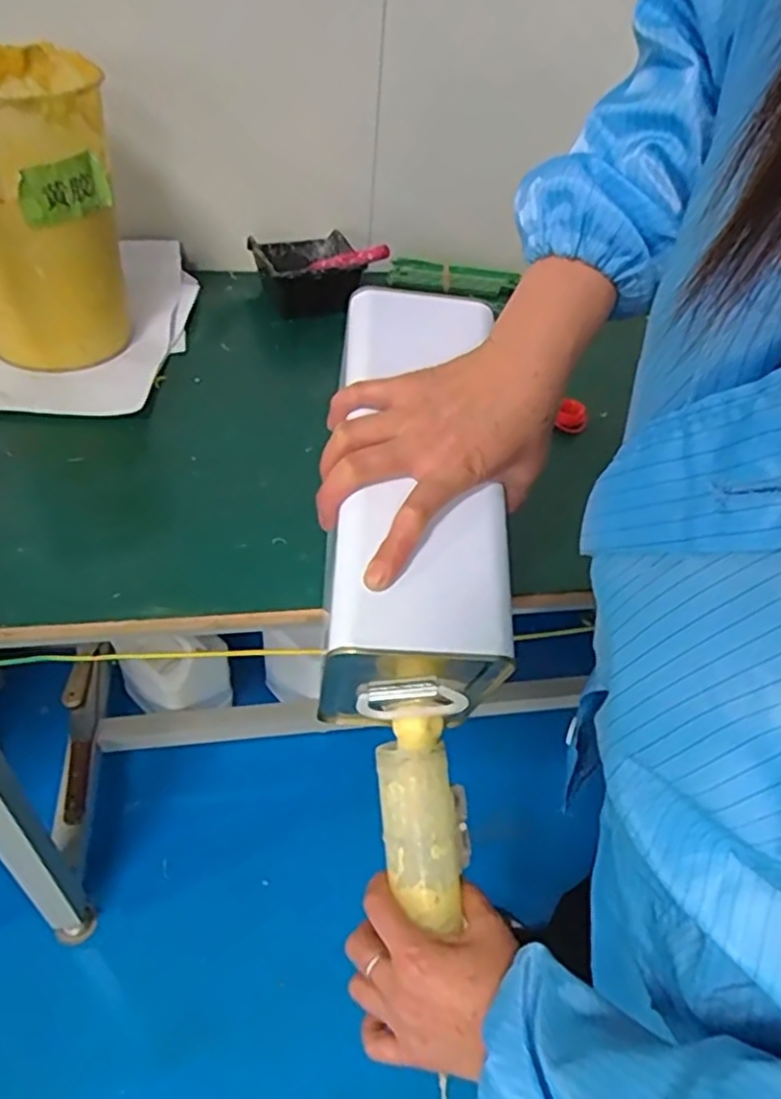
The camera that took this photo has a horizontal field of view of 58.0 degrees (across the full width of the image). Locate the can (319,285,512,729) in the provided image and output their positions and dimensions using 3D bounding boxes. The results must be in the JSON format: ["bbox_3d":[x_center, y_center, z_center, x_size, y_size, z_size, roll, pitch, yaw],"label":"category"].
[{"bbox_3d":[0.008,-0.031,0.470,0.105,0.117,0.279,0,67,-7],"label":"can"}]

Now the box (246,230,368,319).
[{"bbox_3d":[-0.109,-0.354,0.903,0.125,0.054,0.146,-8,46,-15],"label":"box"}]

